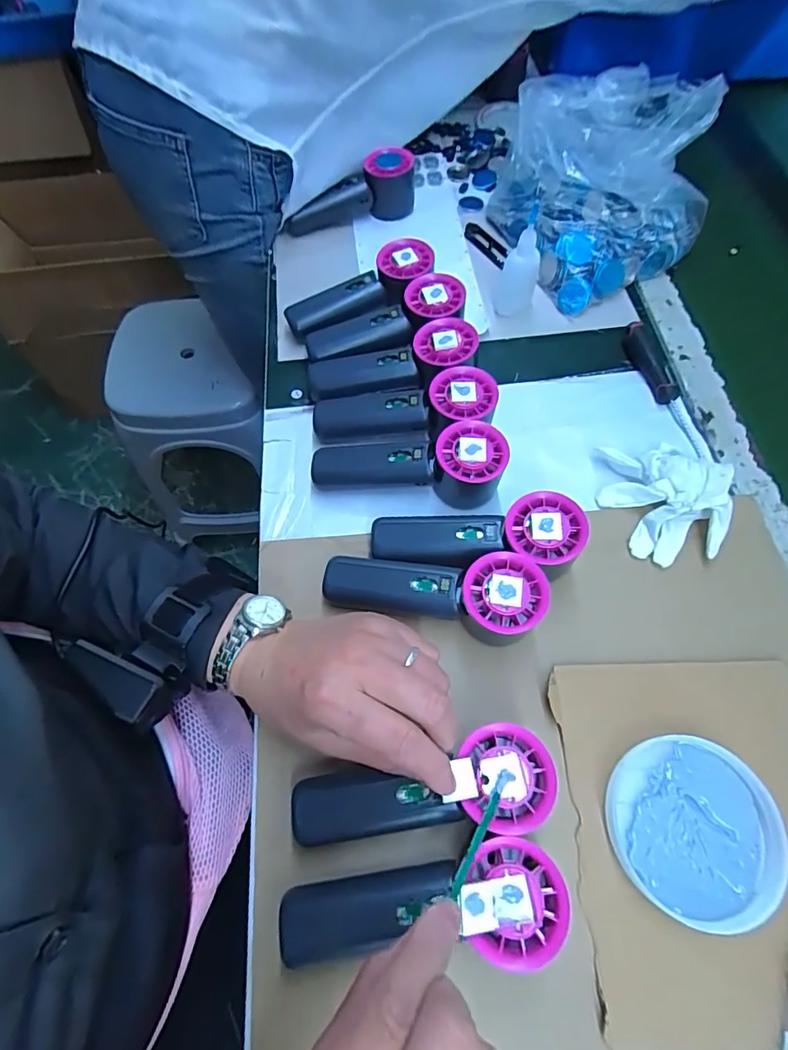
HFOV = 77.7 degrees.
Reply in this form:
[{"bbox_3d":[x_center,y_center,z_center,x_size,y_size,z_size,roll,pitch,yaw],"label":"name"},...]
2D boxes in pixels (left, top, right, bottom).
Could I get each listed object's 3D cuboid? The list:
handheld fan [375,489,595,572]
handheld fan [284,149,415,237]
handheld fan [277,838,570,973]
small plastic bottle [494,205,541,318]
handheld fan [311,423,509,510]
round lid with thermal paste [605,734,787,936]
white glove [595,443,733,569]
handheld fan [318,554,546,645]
[{"bbox_3d":[0.060,0.013,0.372,0.154,0.055,0.061,1,64,1],"label":"handheld fan"},{"bbox_3d":[-0.052,-0.382,0.581,0.160,0.061,0.043,-17,64,8],"label":"handheld fan"},{"bbox_3d":[0.013,0.207,0.263,0.154,0.028,0.051,-12,64,9],"label":"handheld fan"},{"bbox_3d":[0.126,-0.255,0.481,0.037,0.098,0.032,12,65,7],"label":"small plastic bottle"},{"bbox_3d":[0.010,-0.052,0.408,0.157,0.053,0.052,5,64,3],"label":"handheld fan"},{"bbox_3d":[0.185,0.186,0.303,0.094,0.020,0.099,13,65,7],"label":"round lid with thermal paste"},{"bbox_3d":[0.223,-0.024,0.398,0.094,0.039,0.108,-7,64,-3],"label":"white glove"},{"bbox_3d":[0.026,0.049,0.356,0.156,0.053,0.055,6,64,4],"label":"handheld fan"}]

